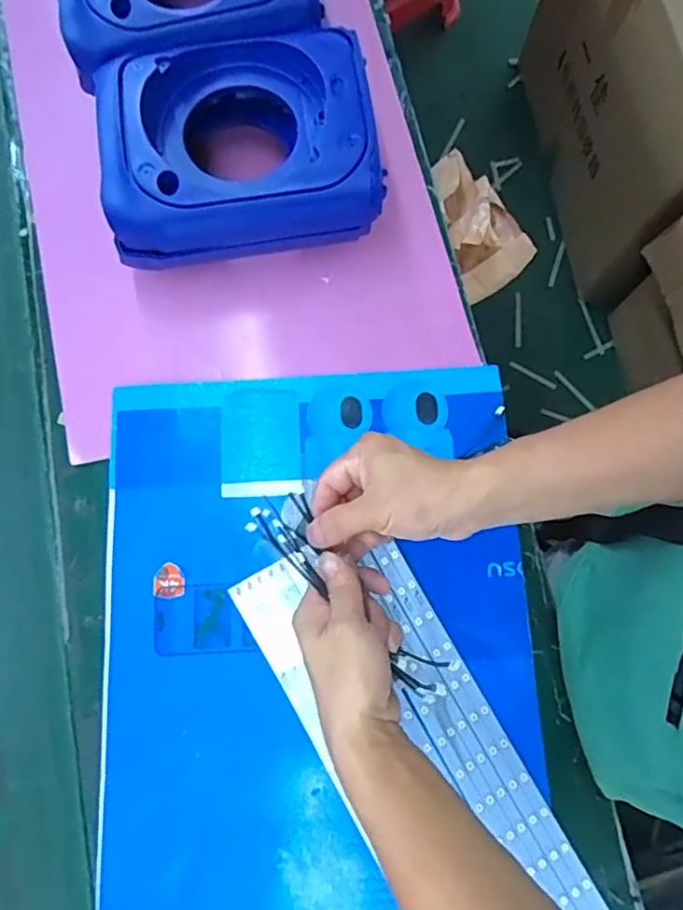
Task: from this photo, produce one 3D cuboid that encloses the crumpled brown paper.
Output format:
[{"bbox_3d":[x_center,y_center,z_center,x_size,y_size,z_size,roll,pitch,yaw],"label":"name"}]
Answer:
[{"bbox_3d":[0.201,-0.362,0.868,0.127,0.096,0.282,-4,61,-3],"label":"crumpled brown paper"}]

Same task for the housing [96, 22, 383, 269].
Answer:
[{"bbox_3d":[-0.088,-0.257,0.517,0.223,0.100,0.163,-9,77,-4],"label":"housing"}]

